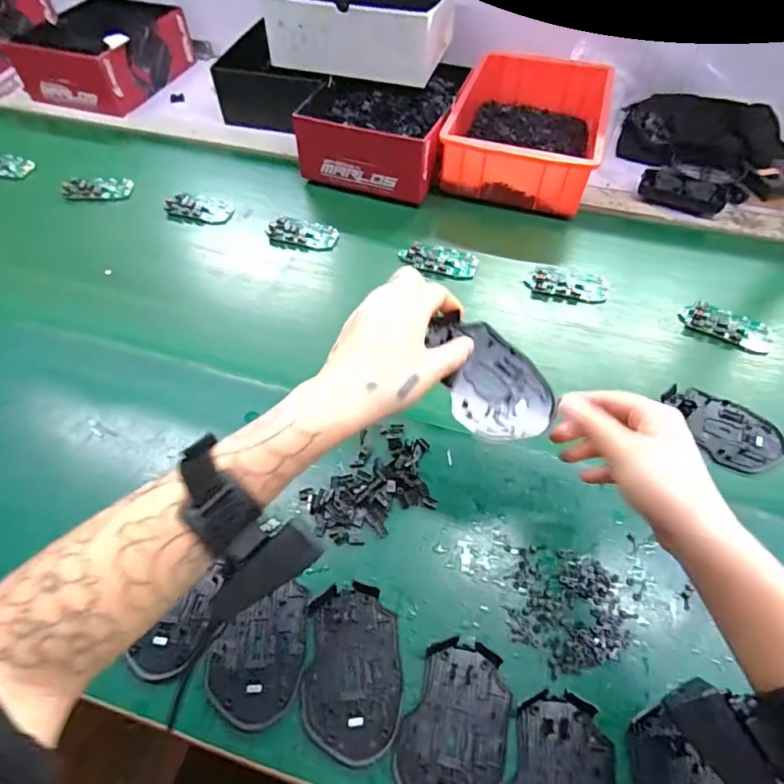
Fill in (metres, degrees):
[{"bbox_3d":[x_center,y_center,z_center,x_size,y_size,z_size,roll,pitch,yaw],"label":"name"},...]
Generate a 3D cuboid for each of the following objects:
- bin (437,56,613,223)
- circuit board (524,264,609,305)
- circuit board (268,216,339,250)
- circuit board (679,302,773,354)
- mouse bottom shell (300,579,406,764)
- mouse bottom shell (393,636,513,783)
[{"bbox_3d":[0.197,-0.389,0.736,0.199,0.090,0.288,14,56,10],"label":"bin"},{"bbox_3d":[0.216,-0.134,0.611,0.093,0.009,0.054,9,56,6],"label":"circuit board"},{"bbox_3d":[-0.118,-0.213,0.666,0.090,0.015,0.043,6,56,5],"label":"circuit board"},{"bbox_3d":[0.382,-0.077,0.568,0.096,0.011,0.053,20,58,14],"label":"circuit board"},{"bbox_3d":[-0.030,0.209,0.378,0.071,0.008,0.113,0,55,0],"label":"mouse bottom shell"},{"bbox_3d":[0.046,0.241,0.352,0.071,0.010,0.113,19,57,13],"label":"mouse bottom shell"}]

